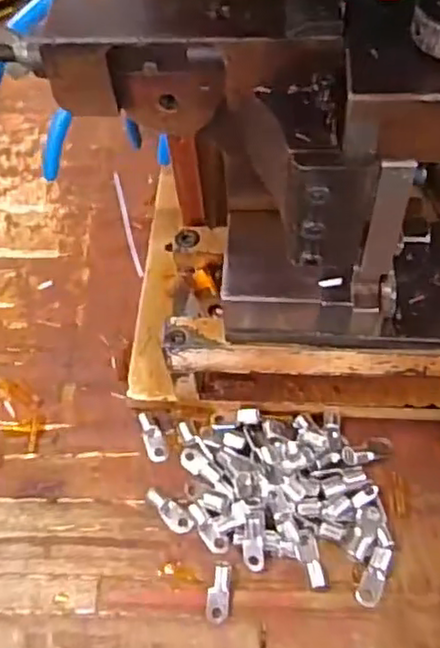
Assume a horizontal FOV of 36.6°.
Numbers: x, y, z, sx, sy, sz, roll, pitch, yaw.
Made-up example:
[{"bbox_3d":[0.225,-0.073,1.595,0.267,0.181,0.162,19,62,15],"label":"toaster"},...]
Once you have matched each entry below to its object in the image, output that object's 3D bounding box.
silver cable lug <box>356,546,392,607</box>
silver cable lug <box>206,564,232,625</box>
[{"bbox_3d":[0.085,0.139,0.365,0.011,0.004,0.032,21,87,15],"label":"silver cable lug"},{"bbox_3d":[0.000,0.149,0.367,0.012,0.008,0.029,6,58,7],"label":"silver cable lug"}]

